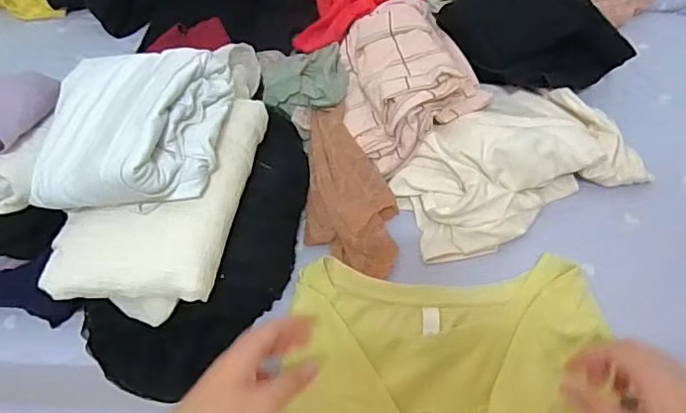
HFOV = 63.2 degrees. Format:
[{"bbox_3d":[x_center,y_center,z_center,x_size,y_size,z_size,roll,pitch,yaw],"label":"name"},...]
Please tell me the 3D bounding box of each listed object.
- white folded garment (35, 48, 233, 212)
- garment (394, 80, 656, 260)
[{"bbox_3d":[-0.193,-0.063,0.500,0.162,0.075,0.162,-3,60,27],"label":"white folded garment"},{"bbox_3d":[0.178,-0.053,0.605,0.245,0.055,0.161,-23,54,-15],"label":"garment"}]

